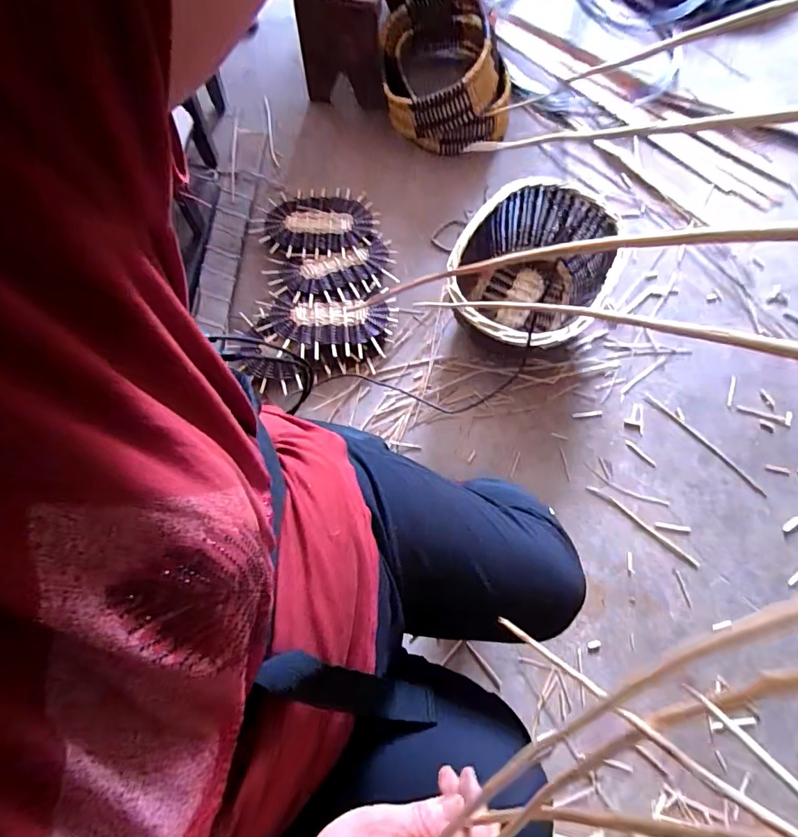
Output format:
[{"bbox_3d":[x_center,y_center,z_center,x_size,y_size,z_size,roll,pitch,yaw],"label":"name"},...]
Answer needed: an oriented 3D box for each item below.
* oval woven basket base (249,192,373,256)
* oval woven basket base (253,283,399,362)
[{"bbox_3d":[-0.205,-0.471,1.132,0.270,0.024,0.183,1,72,-1],"label":"oval woven basket base"},{"bbox_3d":[-0.161,-0.212,1.031,0.279,0.026,0.159,-2,72,-2],"label":"oval woven basket base"}]

